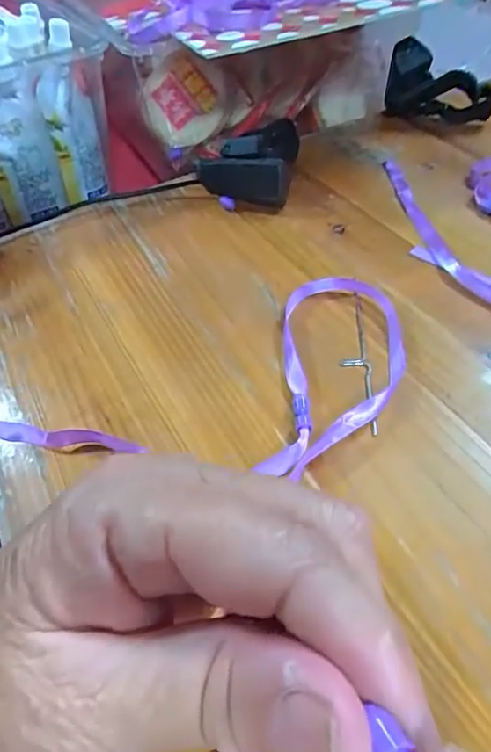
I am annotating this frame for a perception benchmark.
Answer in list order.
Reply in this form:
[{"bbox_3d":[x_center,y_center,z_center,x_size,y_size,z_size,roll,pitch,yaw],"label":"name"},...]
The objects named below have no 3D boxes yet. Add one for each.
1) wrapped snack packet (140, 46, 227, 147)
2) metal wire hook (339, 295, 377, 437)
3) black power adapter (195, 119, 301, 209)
[{"bbox_3d":[-0.059,-0.254,0.473,0.080,0.073,0.033,41,25,-1],"label":"wrapped snack packet"},{"bbox_3d":[0.062,-0.012,0.296,0.016,0.004,0.107,0,49,4],"label":"metal wire hook"},{"bbox_3d":[-0.001,-0.166,0.403,0.078,0.050,0.034,16,52,18],"label":"black power adapter"}]

